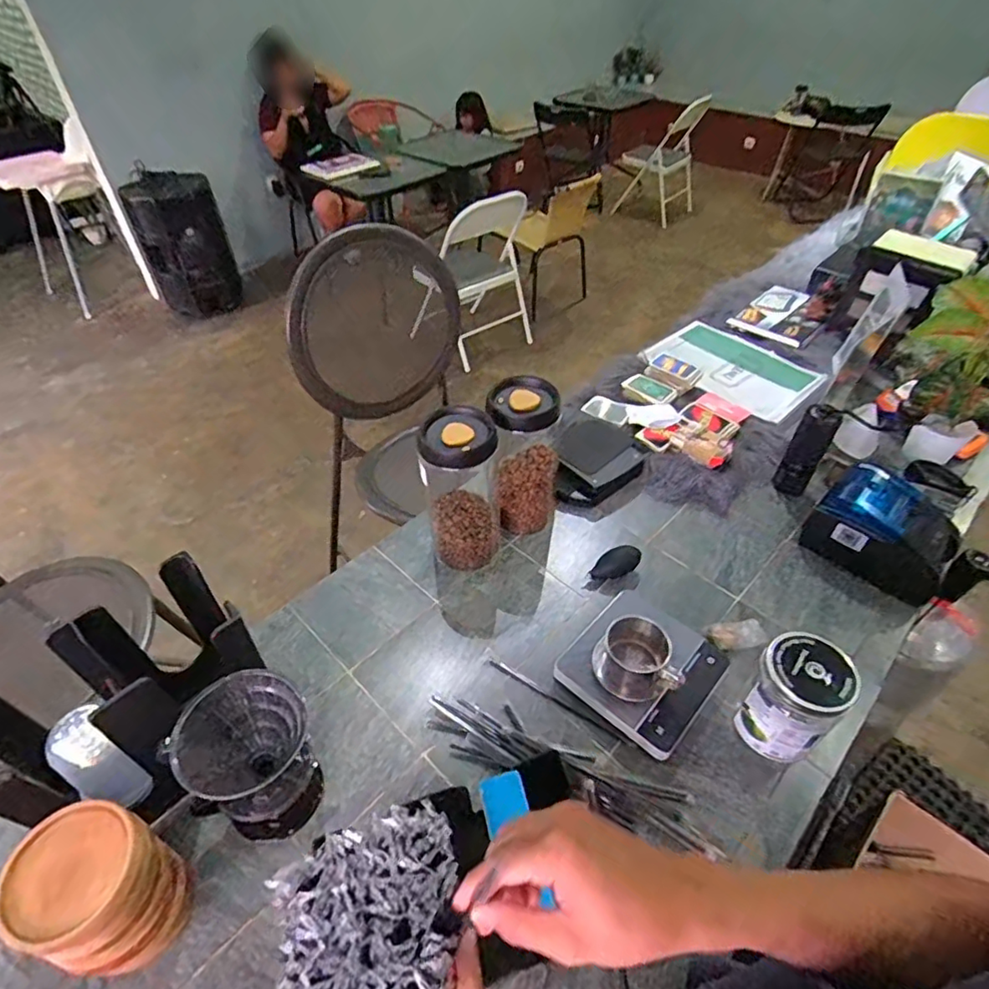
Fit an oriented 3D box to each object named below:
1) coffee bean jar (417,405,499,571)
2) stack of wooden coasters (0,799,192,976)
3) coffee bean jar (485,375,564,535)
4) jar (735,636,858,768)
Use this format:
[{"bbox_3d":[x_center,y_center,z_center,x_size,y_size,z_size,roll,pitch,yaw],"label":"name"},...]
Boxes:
[{"bbox_3d":[-0.044,0.000,0.780,0.092,0.228,0.091,-1,45,1],"label":"coffee bean jar"},{"bbox_3d":[-0.324,0.344,0.488,0.093,0.165,0.101,5,45,5],"label":"stack of wooden coasters"},{"bbox_3d":[0.041,-0.051,0.828,0.094,0.226,0.088,-1,45,1],"label":"coffee bean jar"},{"bbox_3d":[0.324,0.219,0.621,0.088,0.118,0.083,-1,45,1],"label":"jar"}]

